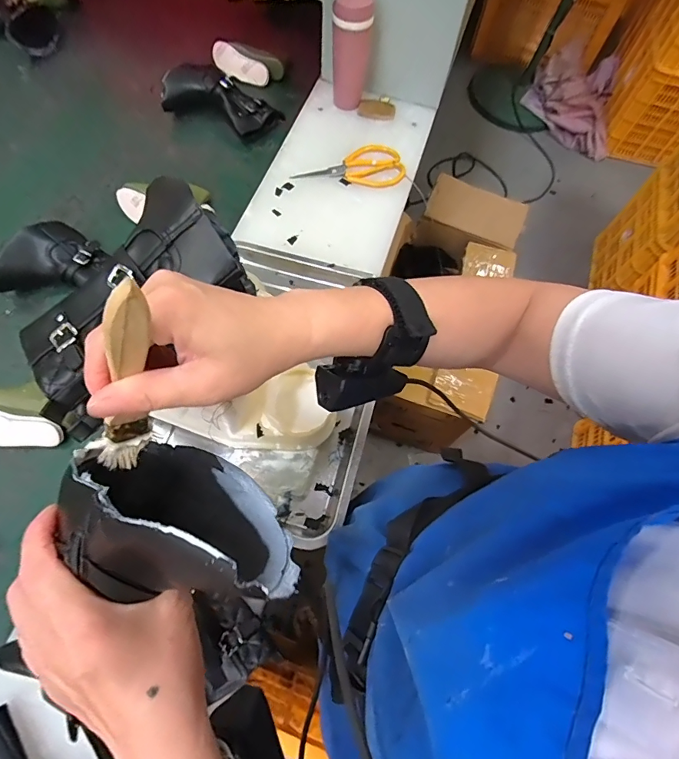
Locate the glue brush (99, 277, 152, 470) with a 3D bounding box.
[{"bbox_3d":[-0.105,0.006,0.215,0.025,0.141,0.012,-21,66,-38],"label":"glue brush"}]

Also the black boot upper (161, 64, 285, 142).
[{"bbox_3d":[-0.227,-0.536,0.825,0.220,0.053,0.108,19,67,5],"label":"black boot upper"}]

